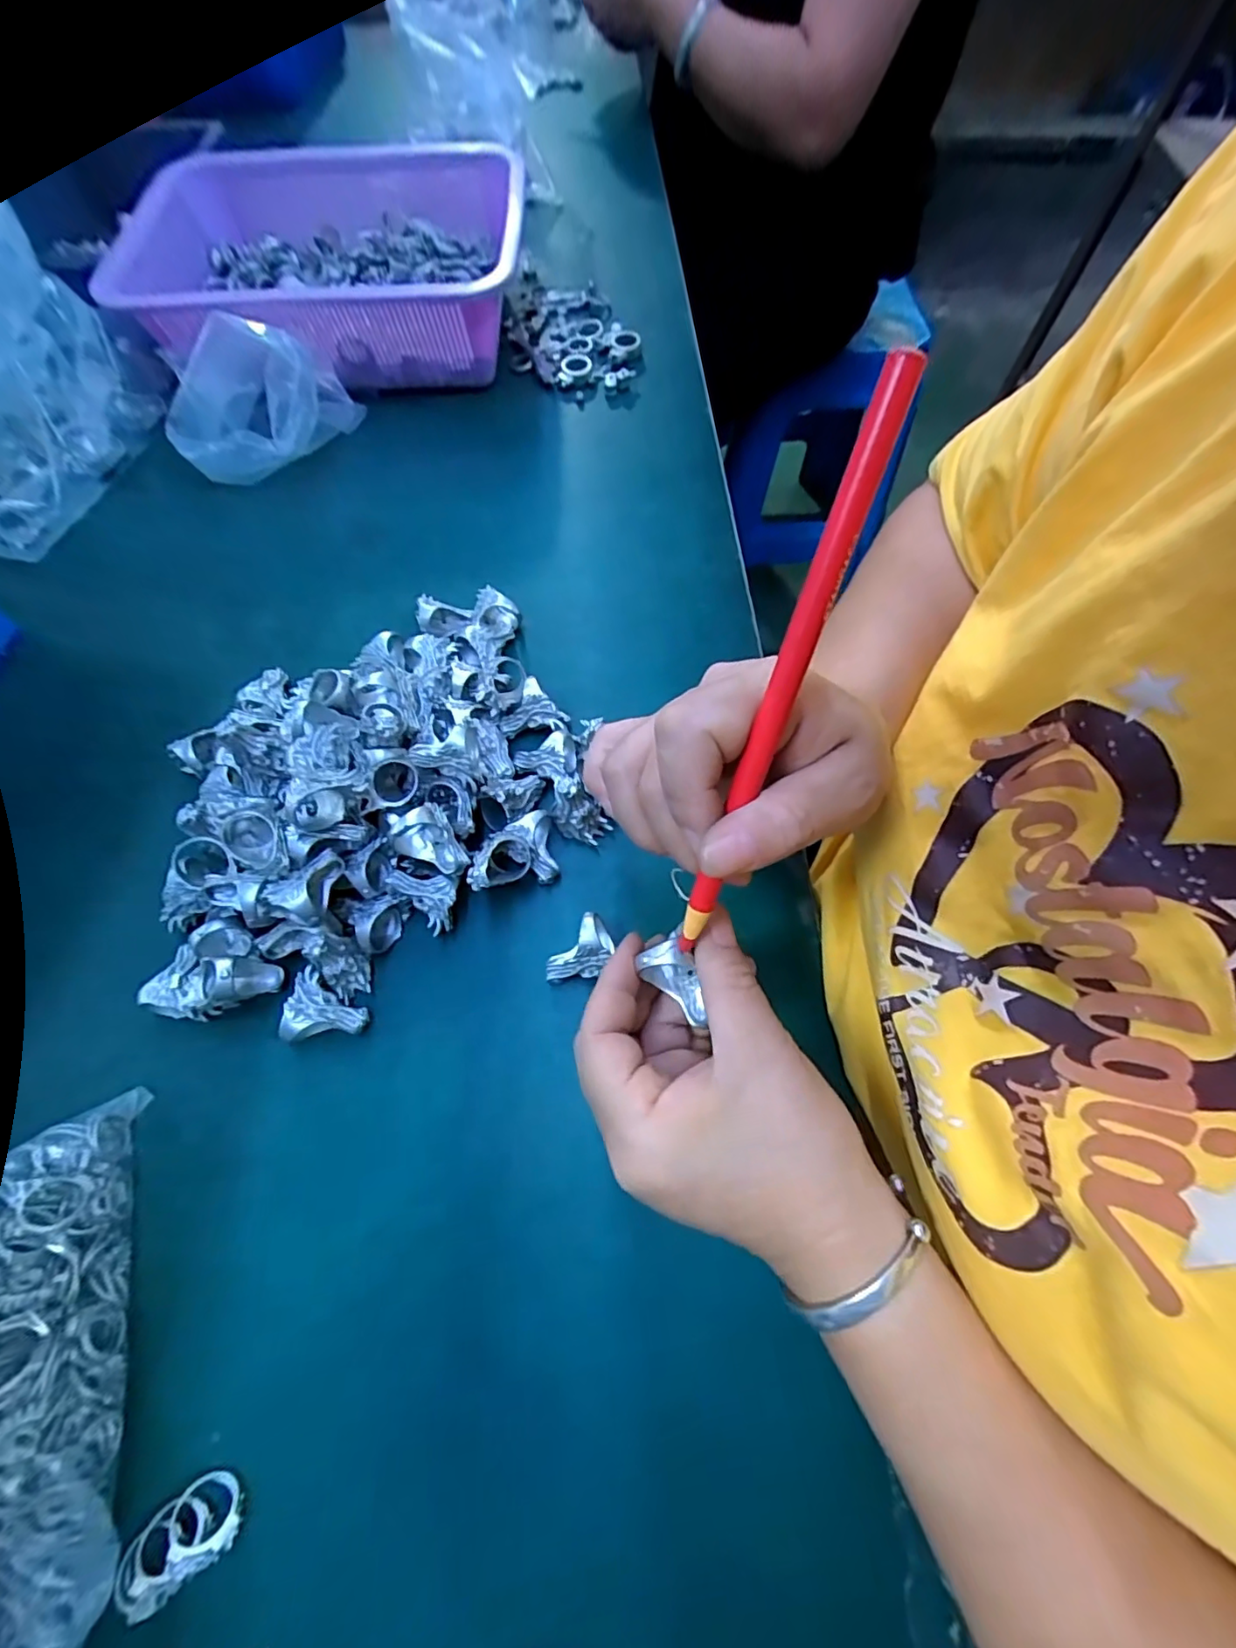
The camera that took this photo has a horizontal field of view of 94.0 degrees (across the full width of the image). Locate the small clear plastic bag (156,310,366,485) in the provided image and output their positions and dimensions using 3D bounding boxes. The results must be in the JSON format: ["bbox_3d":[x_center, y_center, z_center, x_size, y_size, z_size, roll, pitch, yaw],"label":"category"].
[{"bbox_3d":[-0.254,-0.299,0.413,0.128,0.080,0.058,-36,70,-14],"label":"small clear plastic bag"}]

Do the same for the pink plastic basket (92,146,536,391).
[{"bbox_3d":[-0.247,-0.426,0.452,0.339,0.092,0.197,6,66,4],"label":"pink plastic basket"}]

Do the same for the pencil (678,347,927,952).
[{"bbox_3d":[0.044,-0.032,0.164,0.010,0.166,0.005,21,25,10],"label":"pencil"}]

